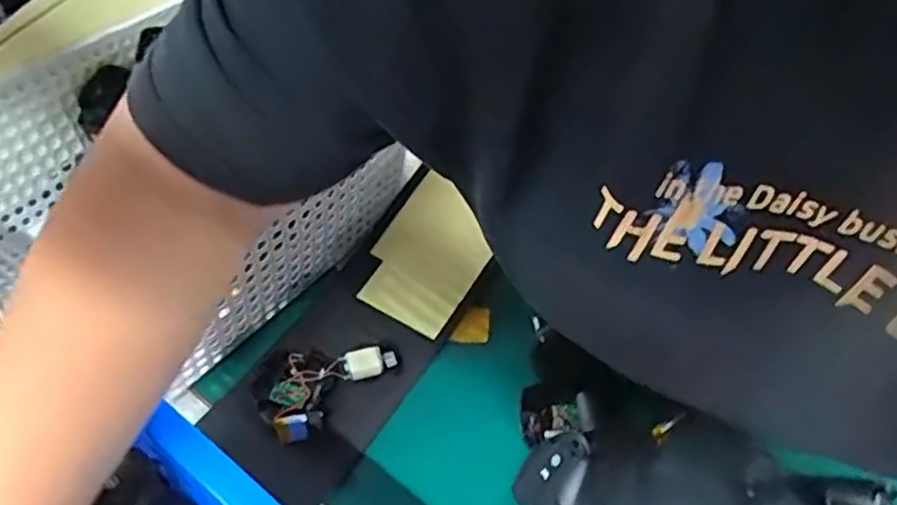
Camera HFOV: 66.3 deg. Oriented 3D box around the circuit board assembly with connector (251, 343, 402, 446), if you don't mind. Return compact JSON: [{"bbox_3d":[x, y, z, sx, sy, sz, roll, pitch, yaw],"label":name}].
[{"bbox_3d":[-0.091,0.087,0.496,0.101,0.019,0.065,-36,59,-29],"label":"circuit board assembly with connector"}]

